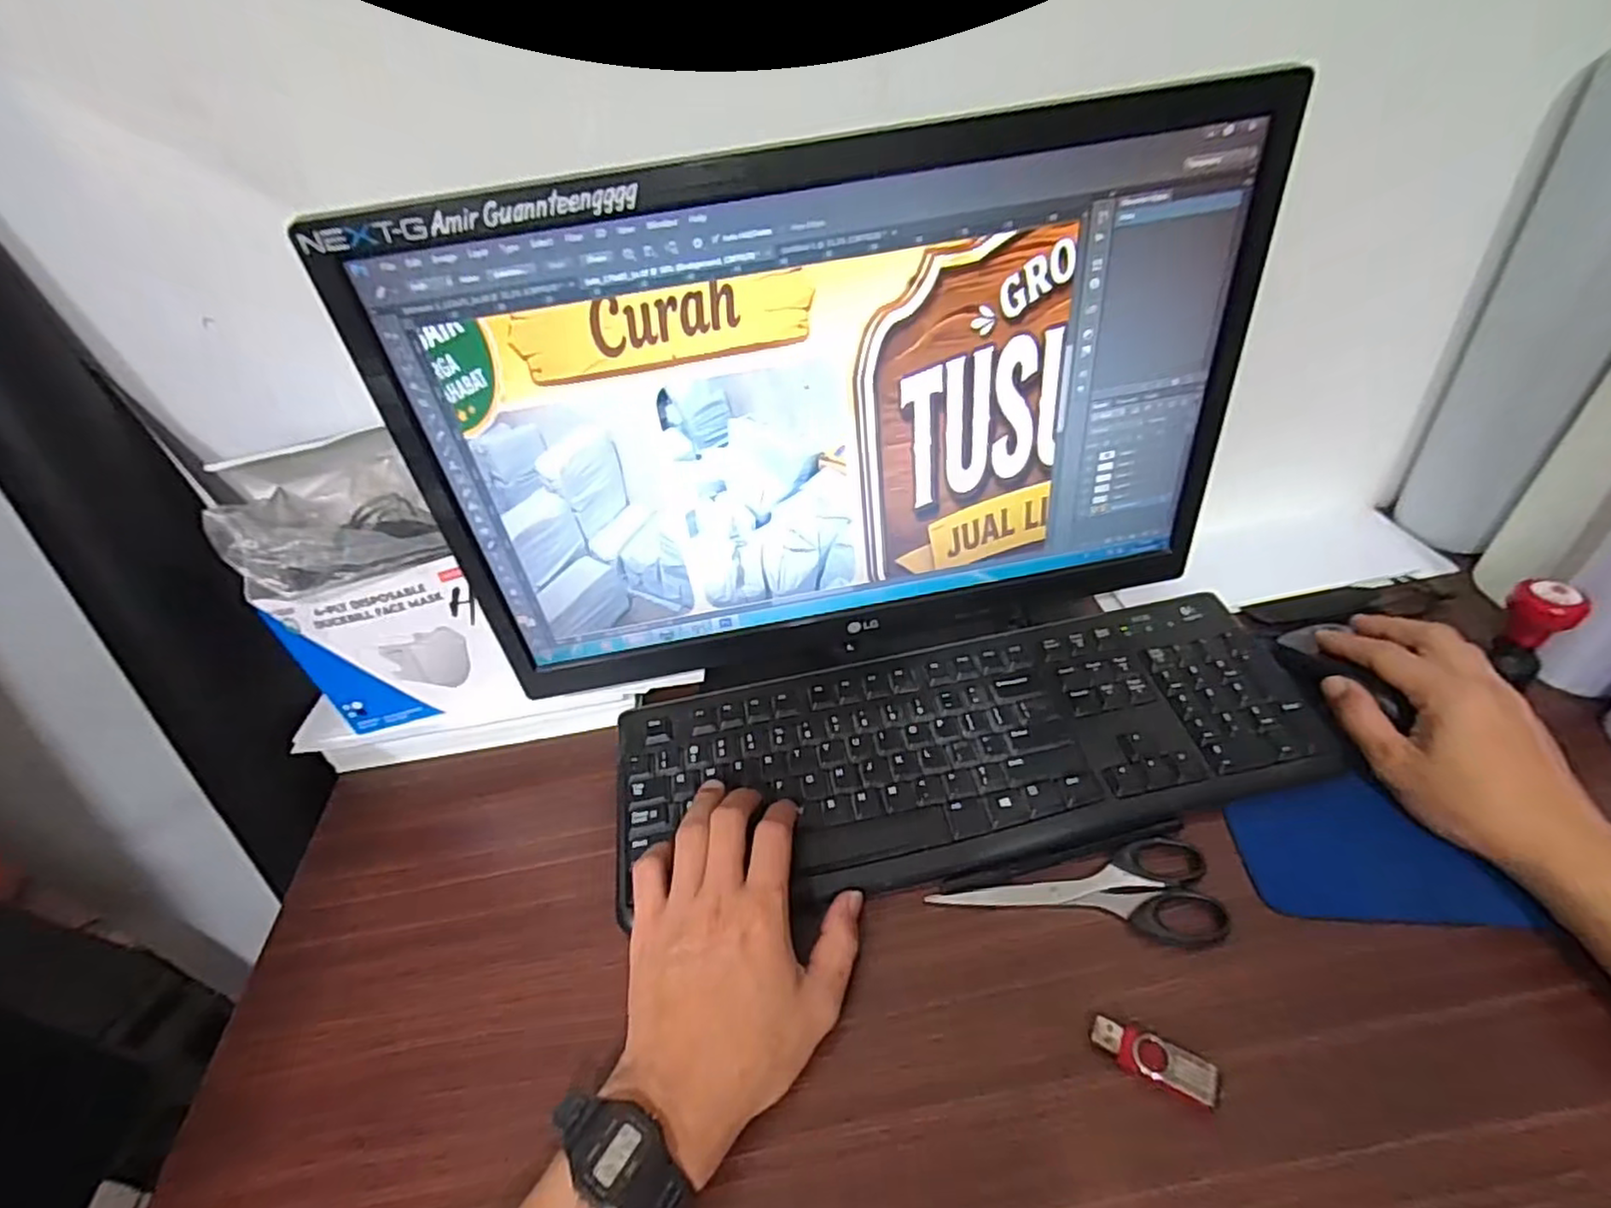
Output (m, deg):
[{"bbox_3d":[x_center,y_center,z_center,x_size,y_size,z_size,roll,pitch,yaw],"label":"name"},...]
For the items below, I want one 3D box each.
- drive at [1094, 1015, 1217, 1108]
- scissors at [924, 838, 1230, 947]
[{"bbox_3d":[0.160,0.210,0.314,0.051,0.011,0.019,18,53,21],"label":"drive"},{"bbox_3d":[0.147,0.163,0.373,0.147,0.011,0.054,-6,48,1],"label":"scissors"}]

